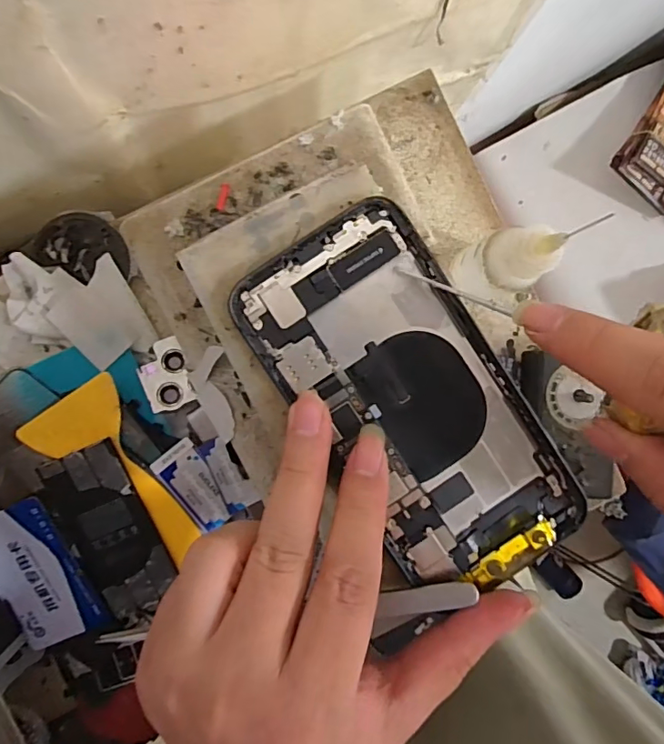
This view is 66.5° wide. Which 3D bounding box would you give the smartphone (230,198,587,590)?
[{"bbox_3d":[0.031,0.011,0.193,0.074,0.008,0.149,-37,94,-3],"label":"smartphone"}]

